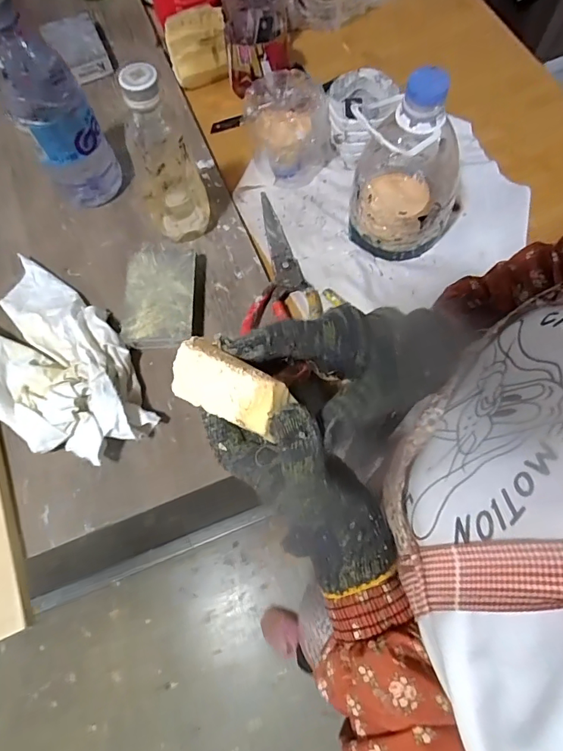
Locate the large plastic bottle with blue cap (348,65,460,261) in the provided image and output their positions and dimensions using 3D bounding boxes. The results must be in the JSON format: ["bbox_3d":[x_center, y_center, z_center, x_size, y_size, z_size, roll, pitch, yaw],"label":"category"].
[{"bbox_3d":[0.115,-0.182,0.402,0.094,0.153,0.086,-1,70,2],"label":"large plastic bottle with blue cap"}]

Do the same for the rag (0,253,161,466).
[{"bbox_3d":[-0.222,-0.017,0.417,0.236,0.039,0.138,34,75,14],"label":"rag"}]

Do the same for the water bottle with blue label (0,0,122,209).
[{"bbox_3d":[-0.220,-0.251,0.429,0.076,0.188,0.067,-25,71,-7],"label":"water bottle with blue label"}]

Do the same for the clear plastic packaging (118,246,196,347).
[{"bbox_3d":[-0.121,-0.082,0.454,0.067,0.024,0.110,-2,70,2],"label":"clear plastic packaging"}]

